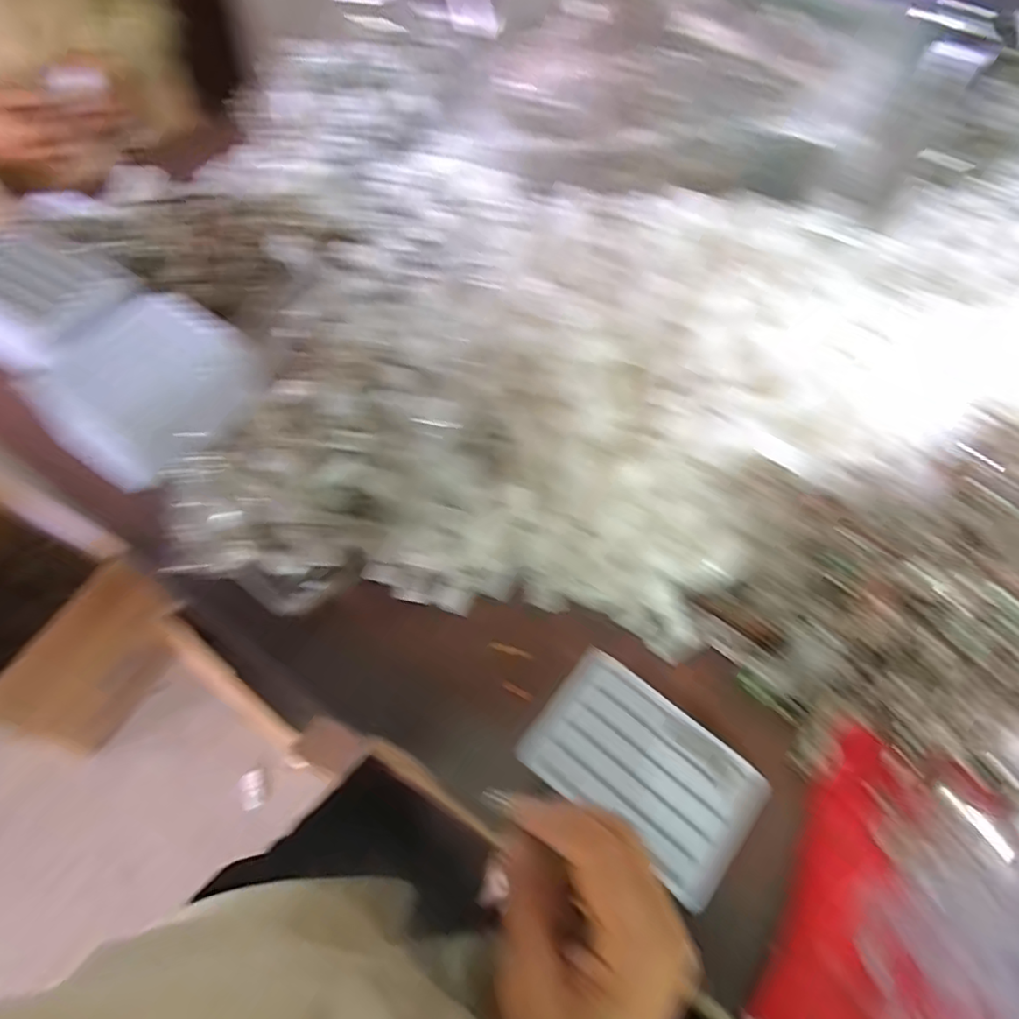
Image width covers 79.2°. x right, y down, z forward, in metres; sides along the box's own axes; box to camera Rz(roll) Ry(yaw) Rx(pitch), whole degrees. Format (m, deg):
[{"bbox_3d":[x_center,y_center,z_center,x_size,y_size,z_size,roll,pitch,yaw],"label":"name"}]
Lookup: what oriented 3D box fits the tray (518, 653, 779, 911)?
[{"bbox_3d":[0.088,0.169,0.406,0.141,0.020,0.094,36,64,16],"label":"tray"}]

